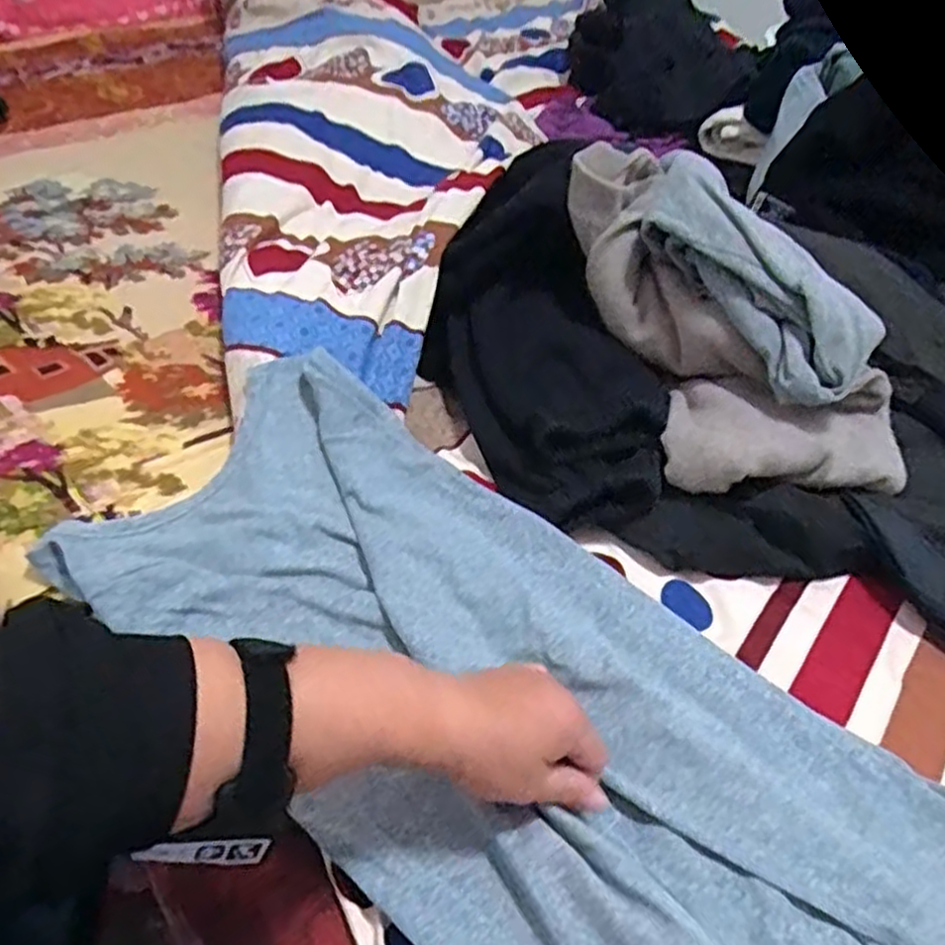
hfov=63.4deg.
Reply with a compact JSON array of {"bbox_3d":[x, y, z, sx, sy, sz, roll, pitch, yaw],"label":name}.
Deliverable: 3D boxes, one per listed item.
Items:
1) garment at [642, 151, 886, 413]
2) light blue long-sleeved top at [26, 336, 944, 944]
[{"bbox_3d":[0.211,-0.165,0.595,0.099,0.059,0.259,-23,69,-27],"label":"garment"},{"bbox_3d":[0.002,0.132,0.488,0.288,0.054,0.635,-31,54,-32],"label":"light blue long-sleeved top"}]

